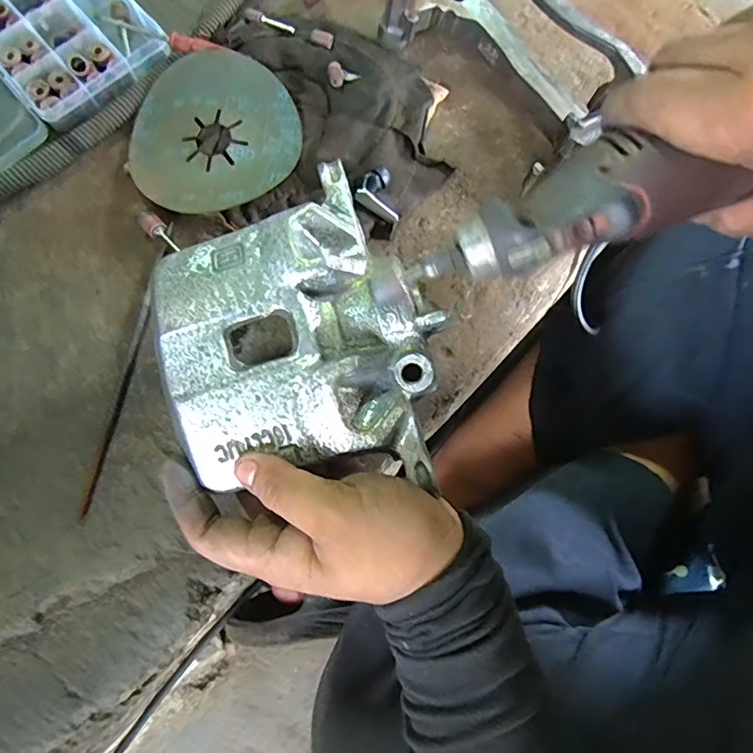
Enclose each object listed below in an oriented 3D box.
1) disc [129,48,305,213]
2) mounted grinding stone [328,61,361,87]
[{"bbox_3d":[-0.105,-0.153,0.320,0.106,0.020,0.104,0,77,-1],"label":"disc"},{"bbox_3d":[-0.022,-0.200,0.334,0.021,0.009,0.015,-3,78,-2],"label":"mounted grinding stone"}]

